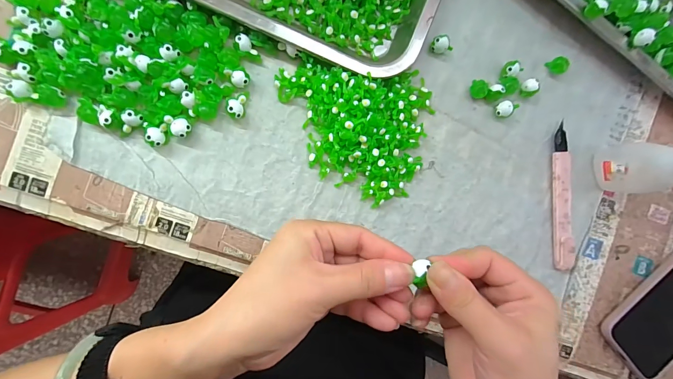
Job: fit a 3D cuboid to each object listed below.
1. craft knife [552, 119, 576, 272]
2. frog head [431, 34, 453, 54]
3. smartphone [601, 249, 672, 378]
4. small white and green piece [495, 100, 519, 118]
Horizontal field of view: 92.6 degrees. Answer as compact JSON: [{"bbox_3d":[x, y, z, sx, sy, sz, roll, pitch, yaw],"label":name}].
[{"bbox_3d":[0.218,0.009,0.309,0.018,0.012,0.137,-4,94,-7],"label":"craft knife"},{"bbox_3d":[0.093,-0.129,0.289,0.016,0.014,0.016,0,93,-7],"label":"frog head"},{"bbox_3d":[0.346,0.115,0.324,0.163,0.014,0.090,-40,97,-3],"label":"smartphone"},{"bbox_3d":[0.156,-0.074,0.298,0.014,0.014,0.015,0,93,-7],"label":"small white and green piece"}]

